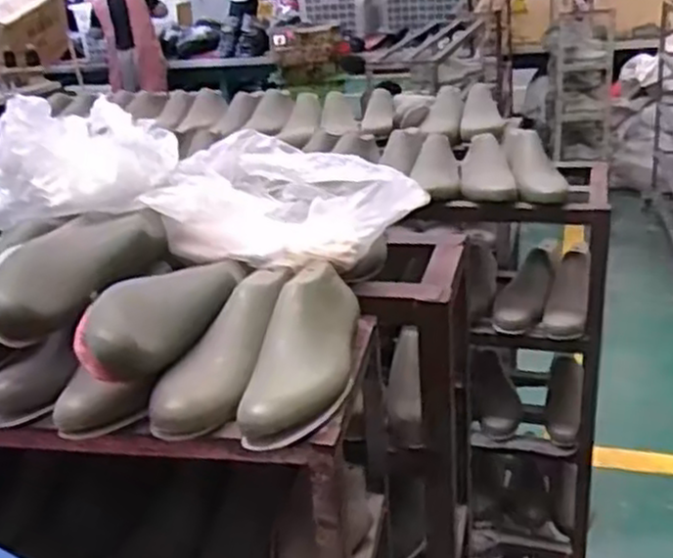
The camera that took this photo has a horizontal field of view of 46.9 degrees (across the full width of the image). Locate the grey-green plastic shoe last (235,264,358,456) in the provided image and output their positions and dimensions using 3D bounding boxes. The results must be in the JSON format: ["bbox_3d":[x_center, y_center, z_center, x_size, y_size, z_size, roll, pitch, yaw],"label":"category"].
[{"bbox_3d":[-0.028,0.069,0.773,0.088,0.069,0.250,2,40,16],"label":"grey-green plastic shoe last"}]

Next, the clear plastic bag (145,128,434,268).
[{"bbox_3d":[-0.050,-0.101,0.943,0.303,0.106,0.205,-1,25,5],"label":"clear plastic bag"}]

